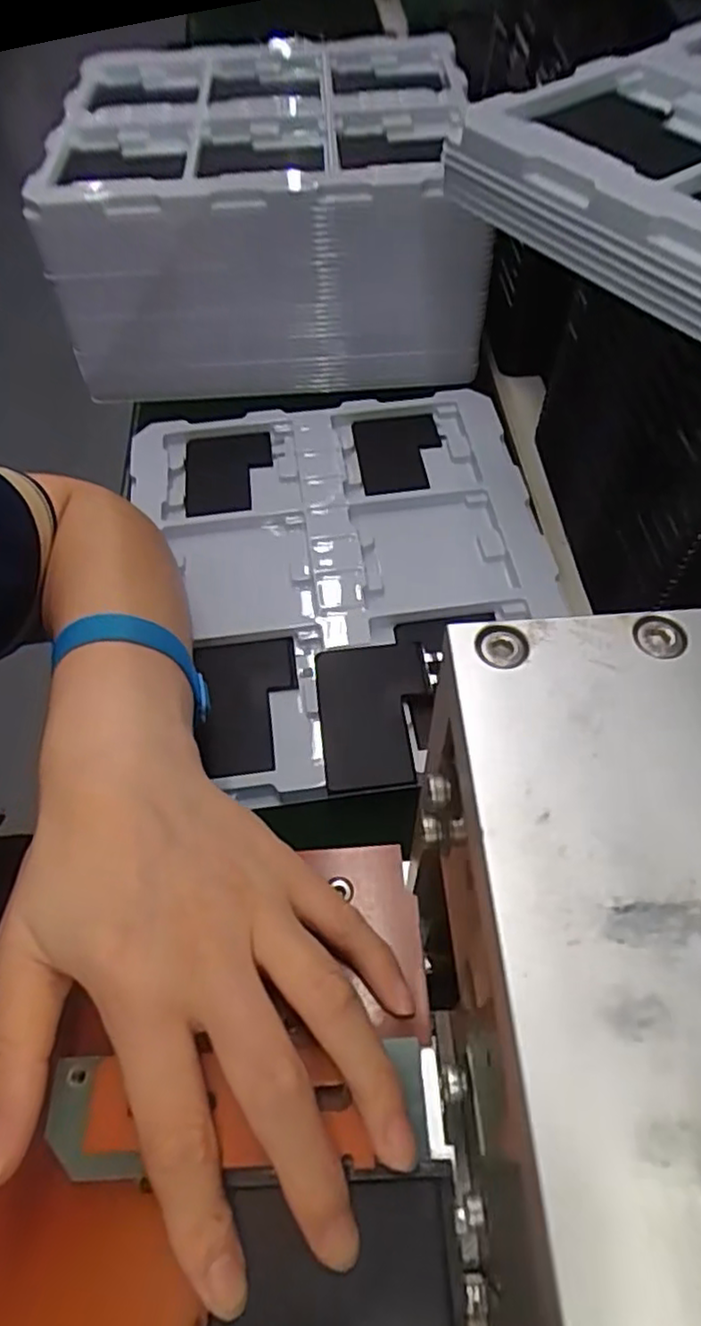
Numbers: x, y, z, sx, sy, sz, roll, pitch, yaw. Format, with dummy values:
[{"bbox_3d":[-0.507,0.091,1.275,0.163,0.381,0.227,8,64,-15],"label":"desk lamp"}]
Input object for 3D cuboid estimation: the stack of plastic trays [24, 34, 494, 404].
[{"bbox_3d":[-0.059,-0.369,0.563,0.327,0.150,0.257,0,57,2],"label":"stack of plastic trays"}]

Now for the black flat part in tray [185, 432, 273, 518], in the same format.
[{"bbox_3d":[-0.089,-0.139,0.504,0.064,0.006,0.092,-5,48,-6],"label":"black flat part in tray"}]

